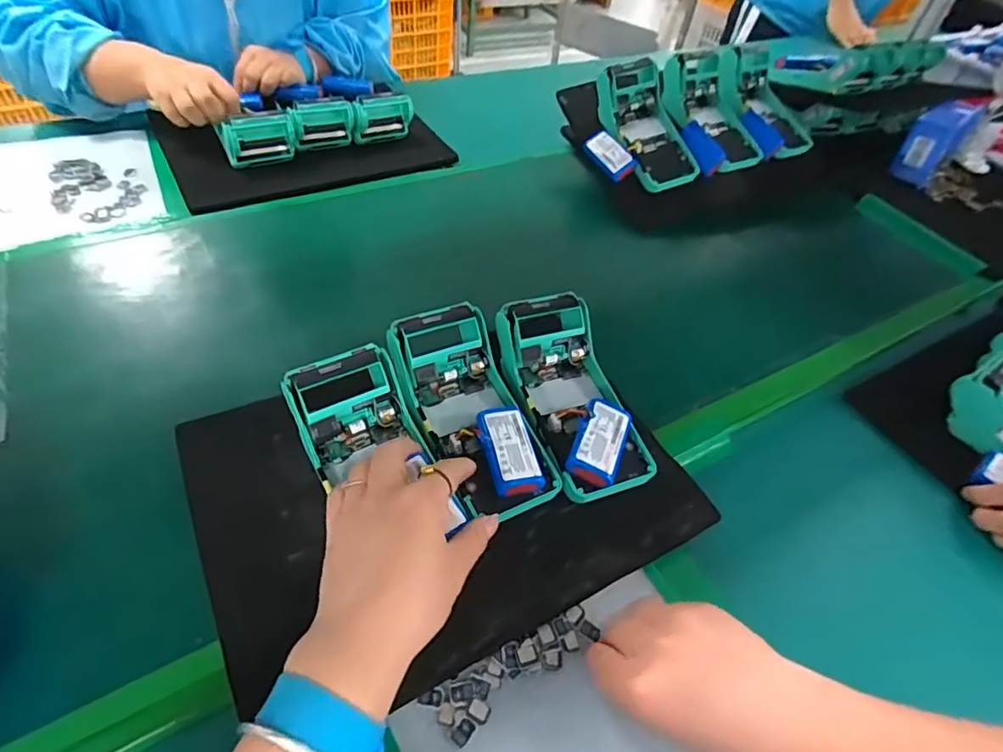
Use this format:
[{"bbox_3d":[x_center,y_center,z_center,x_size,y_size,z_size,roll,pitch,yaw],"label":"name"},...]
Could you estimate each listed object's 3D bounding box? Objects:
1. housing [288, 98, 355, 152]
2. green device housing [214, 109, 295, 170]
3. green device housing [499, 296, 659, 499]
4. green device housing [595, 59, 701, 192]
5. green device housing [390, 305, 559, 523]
[{"bbox_3d":[-0.230,-0.321,0.697,0.085,0.062,0.034,-26,56,-27],"label":"housing"},{"bbox_3d":[-0.295,-0.285,0.655,0.083,0.058,0.040,-24,55,-25],"label":"green device housing"},{"bbox_3d":[0.056,0.004,0.437,0.079,0.061,0.176,-13,50,-17],"label":"green device housing"},{"bbox_3d":[0.189,-0.320,0.705,0.085,0.054,0.171,-21,84,-23],"label":"green device housing"},{"bbox_3d":[-0.022,0.029,0.418,0.079,0.052,0.167,-20,66,-23],"label":"green device housing"}]

